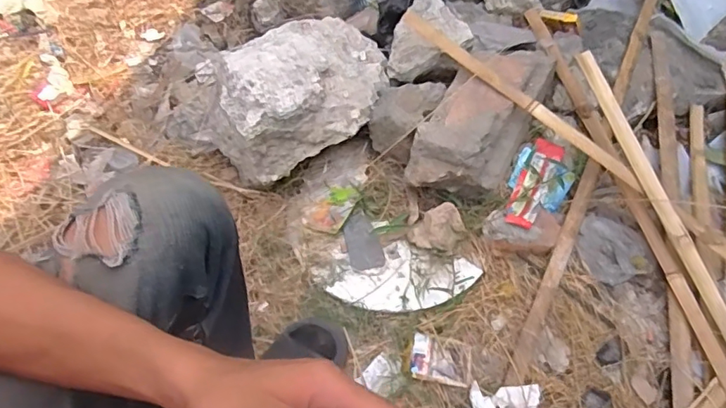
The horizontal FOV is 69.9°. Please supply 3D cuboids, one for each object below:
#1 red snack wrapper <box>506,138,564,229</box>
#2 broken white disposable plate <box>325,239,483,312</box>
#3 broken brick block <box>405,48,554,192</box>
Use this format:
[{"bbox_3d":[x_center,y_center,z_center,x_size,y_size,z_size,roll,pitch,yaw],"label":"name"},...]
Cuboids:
[{"bbox_3d":[0.310,-0.035,0.950,0.054,0.031,0.209,24,60,17],"label":"red snack wrapper"},{"bbox_3d":[0.072,0.127,0.891,0.228,0.031,0.128,14,58,11],"label":"broken white disposable plate"},{"bbox_3d":[0.217,-0.152,0.952,0.149,0.126,0.335,27,61,19],"label":"broken brick block"}]

